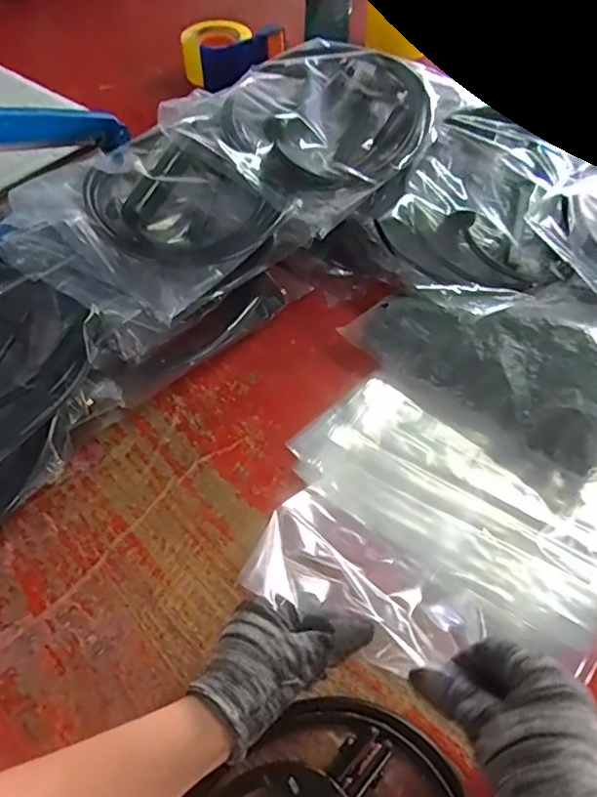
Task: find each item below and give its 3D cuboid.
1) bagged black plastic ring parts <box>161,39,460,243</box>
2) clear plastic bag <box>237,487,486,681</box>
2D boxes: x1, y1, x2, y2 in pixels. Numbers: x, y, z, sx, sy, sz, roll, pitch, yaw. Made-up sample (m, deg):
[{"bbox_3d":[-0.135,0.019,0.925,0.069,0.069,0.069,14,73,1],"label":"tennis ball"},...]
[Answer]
[{"bbox_3d":[0.028,-0.327,0.672,0.245,0.042,0.287,36,62,23],"label":"bagged black plastic ring parts"},{"bbox_3d":[0.051,0.133,0.415,0.163,0.021,0.107,30,36,12],"label":"clear plastic bag"}]

